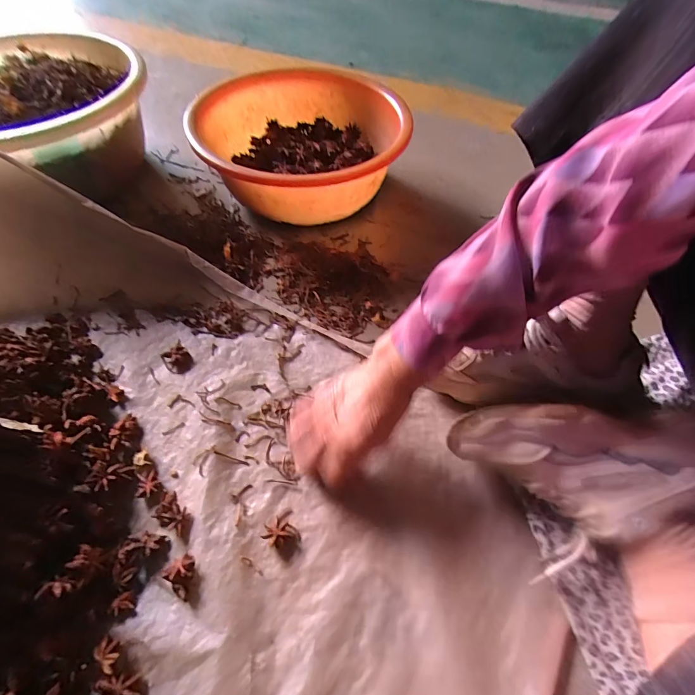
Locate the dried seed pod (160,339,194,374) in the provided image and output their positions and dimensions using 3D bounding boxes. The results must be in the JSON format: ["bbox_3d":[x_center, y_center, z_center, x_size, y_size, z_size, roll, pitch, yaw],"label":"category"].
[{"bbox_3d":[-0.205,0.012,0.456,0.030,0.011,0.044,-35,63,-23],"label":"dried seed pod"}]

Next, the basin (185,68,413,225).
[{"bbox_3d":[-0.075,-0.326,0.630,0.316,0.117,0.337,1,55,-1],"label":"basin"}]

